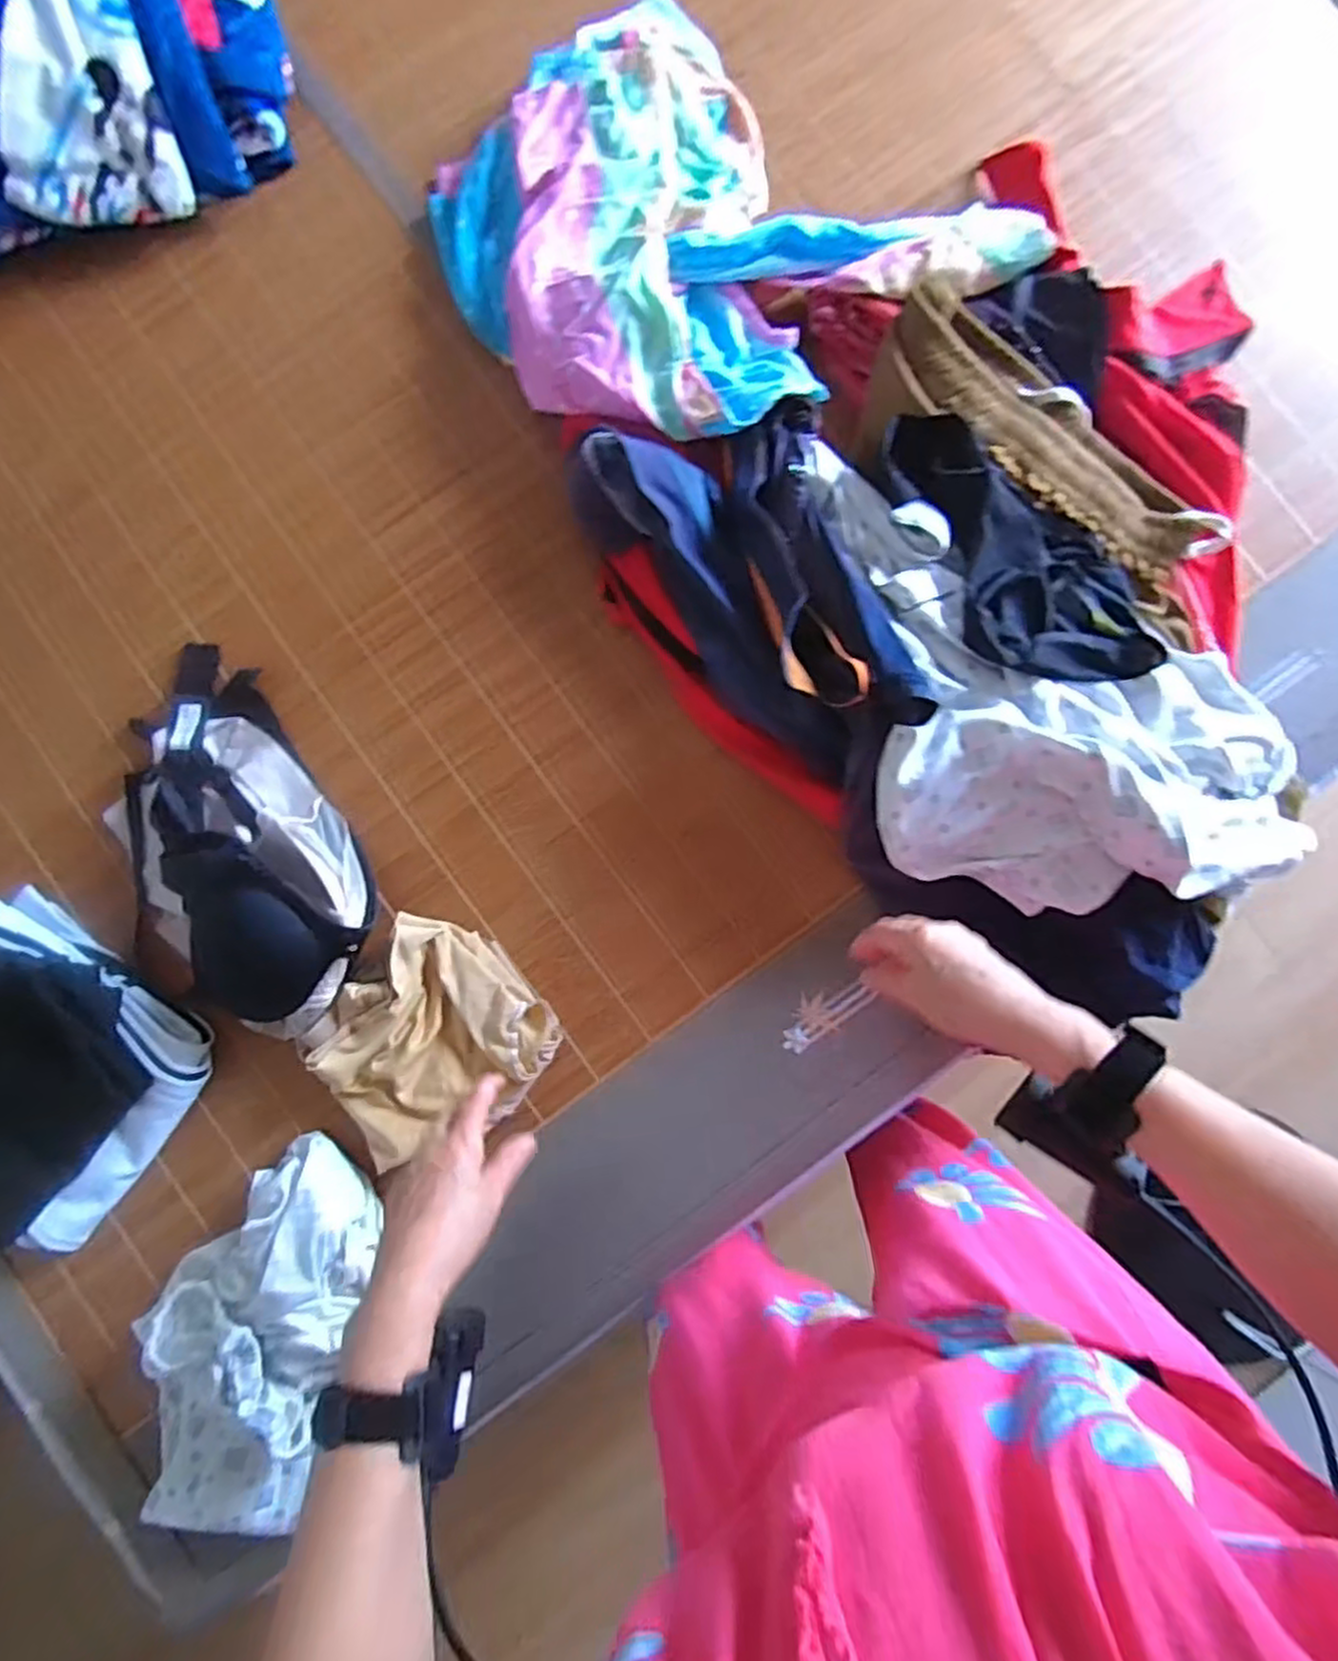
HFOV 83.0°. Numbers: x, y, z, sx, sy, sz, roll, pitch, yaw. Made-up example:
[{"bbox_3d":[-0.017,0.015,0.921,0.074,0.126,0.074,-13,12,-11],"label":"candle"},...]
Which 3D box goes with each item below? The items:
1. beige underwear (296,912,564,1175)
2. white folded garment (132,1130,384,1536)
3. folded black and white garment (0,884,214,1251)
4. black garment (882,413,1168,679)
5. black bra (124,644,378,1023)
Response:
[{"bbox_3d":[-0.208,0.190,0.659,0.173,0.047,0.193,38,87,4],"label":"beige underwear"},{"bbox_3d":[-0.348,0.414,0.622,0.164,0.081,0.313,17,86,2],"label":"white folded garment"},{"bbox_3d":[-0.568,0.218,0.644,0.249,0.088,0.260,38,87,4],"label":"folded black and white garment"},{"bbox_3d":[0.293,-0.236,0.620,0.161,0.046,0.262,-19,86,-1],"label":"black garment"},{"bbox_3d":[-0.400,0.004,0.660,0.193,0.066,0.338,-33,85,-2],"label":"black bra"}]

